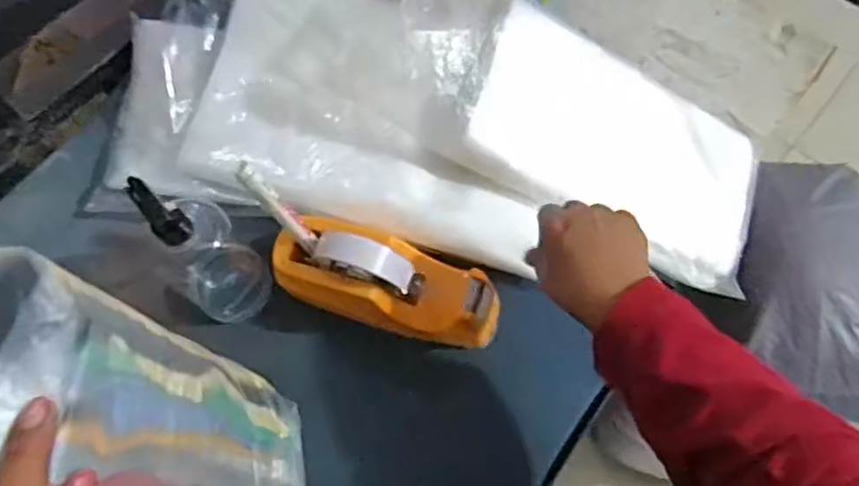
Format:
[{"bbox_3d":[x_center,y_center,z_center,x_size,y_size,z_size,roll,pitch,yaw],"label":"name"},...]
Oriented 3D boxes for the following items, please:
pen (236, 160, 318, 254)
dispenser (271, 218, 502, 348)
[{"bbox_3d":[-0.124,-0.030,0.547,0.017,0.094,0.013,-49,34,-17],"label":"pen"},{"bbox_3d":[-0.031,0.035,0.568,0.203,0.081,0.068,19,69,-6],"label":"dispenser"}]

